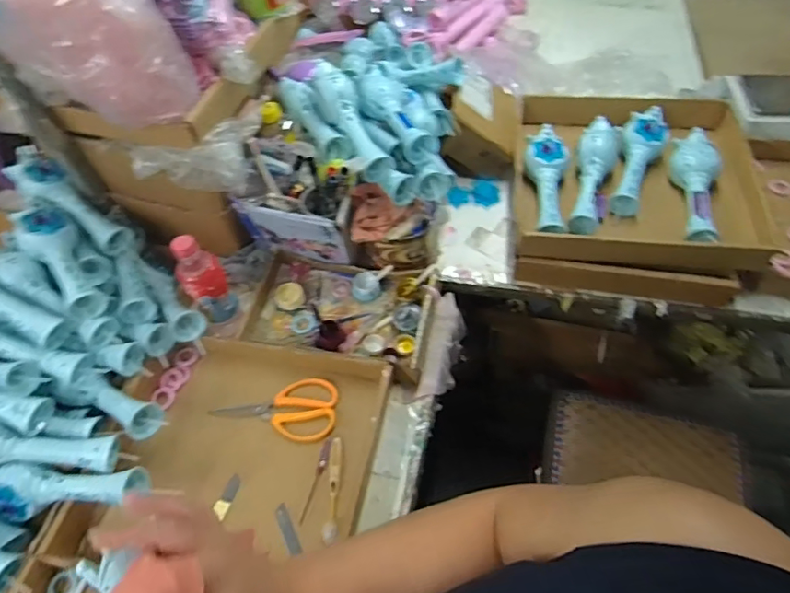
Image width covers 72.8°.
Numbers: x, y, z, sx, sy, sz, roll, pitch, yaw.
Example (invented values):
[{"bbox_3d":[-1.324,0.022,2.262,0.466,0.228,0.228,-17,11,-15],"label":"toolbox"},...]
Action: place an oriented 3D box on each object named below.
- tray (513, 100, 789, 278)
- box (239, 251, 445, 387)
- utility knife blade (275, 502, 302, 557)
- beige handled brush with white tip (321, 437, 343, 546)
[{"bbox_3d":[0.423,-0.226,0.969,0.408,0.083,0.389,3,55,5],"label":"tray"},{"bbox_3d":[-0.089,0.023,0.891,0.305,0.052,0.188,11,56,10],"label":"box"},{"bbox_3d":[-0.142,0.310,0.713,0.016,0.004,0.065,-21,65,-17],"label":"utility knife blade"},{"bbox_3d":[-0.085,0.263,0.736,0.021,0.013,0.136,-1,55,2],"label":"beige handled brush with white tip"}]

